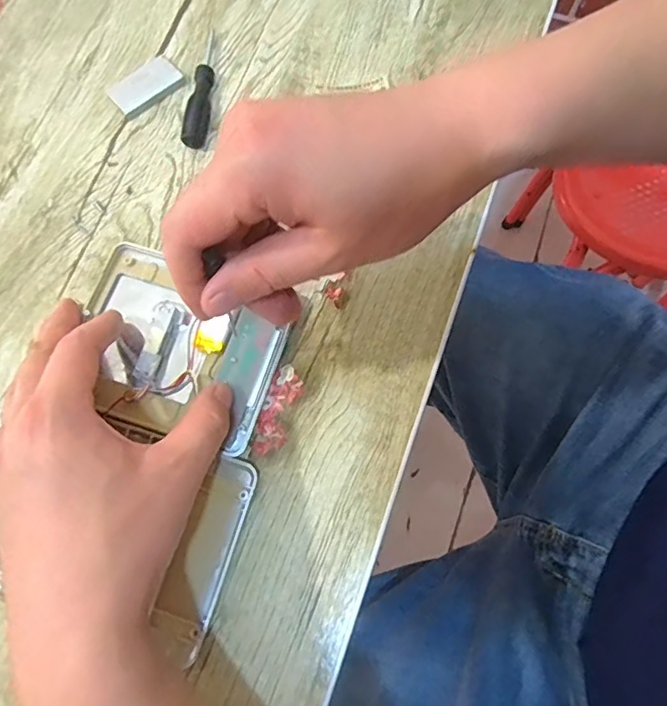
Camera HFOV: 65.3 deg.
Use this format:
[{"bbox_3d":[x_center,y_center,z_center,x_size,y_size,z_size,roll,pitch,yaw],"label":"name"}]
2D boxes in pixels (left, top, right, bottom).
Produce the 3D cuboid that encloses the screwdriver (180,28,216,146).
[{"bbox_3d":[-0.093,-0.190,0.371,0.015,0.010,0.101,4,73,3],"label":"screwdriver"}]

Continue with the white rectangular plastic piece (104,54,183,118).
[{"bbox_3d":[-0.136,-0.194,0.377,0.051,0.006,0.032,-40,76,-9],"label":"white rectangular plastic piece"}]

